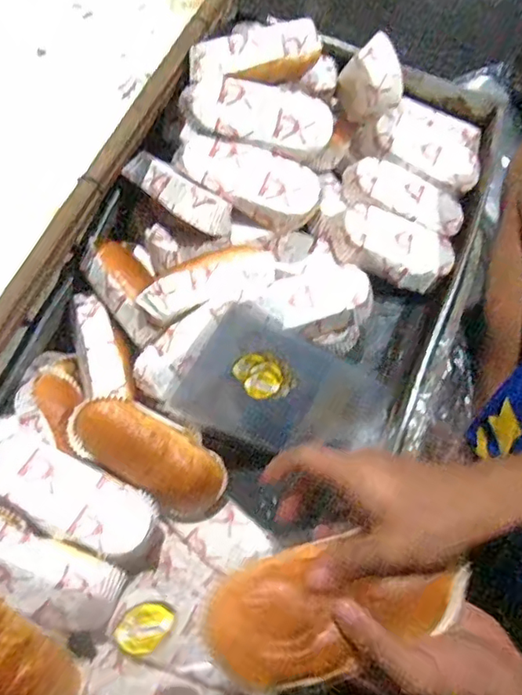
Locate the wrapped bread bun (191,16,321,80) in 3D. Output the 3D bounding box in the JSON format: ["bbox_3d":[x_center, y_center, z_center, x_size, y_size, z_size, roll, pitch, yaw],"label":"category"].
[{"bbox_3d":[-0.001,-0.295,0.540,0.143,0.044,0.050,-20,75,-19],"label":"wrapped bread bun"}]

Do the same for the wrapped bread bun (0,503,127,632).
[{"bbox_3d":[-0.187,0.186,0.440,0.144,0.045,0.068,36,75,-17],"label":"wrapped bread bun"}]

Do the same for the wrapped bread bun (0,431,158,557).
[{"bbox_3d":[-0.161,0.126,0.456,0.139,0.035,0.057,31,76,-8],"label":"wrapped bread bun"}]

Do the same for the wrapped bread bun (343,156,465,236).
[{"bbox_3d":[0.161,-0.167,0.604,0.137,0.038,0.059,18,74,-11],"label":"wrapped bread bun"}]

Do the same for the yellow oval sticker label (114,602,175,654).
[{"bbox_3d":[-0.069,0.165,0.316,0.030,0.008,0.029,15,52,34],"label":"yellow oval sticker label"}]

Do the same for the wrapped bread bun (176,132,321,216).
[{"bbox_3d":[-0.012,-0.167,0.547,0.143,0.052,0.056,13,74,2],"label":"wrapped bread bun"}]

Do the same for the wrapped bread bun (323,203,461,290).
[{"bbox_3d":[0.143,-0.107,0.589,0.141,0.043,0.067,13,74,-12],"label":"wrapped bread bun"}]

